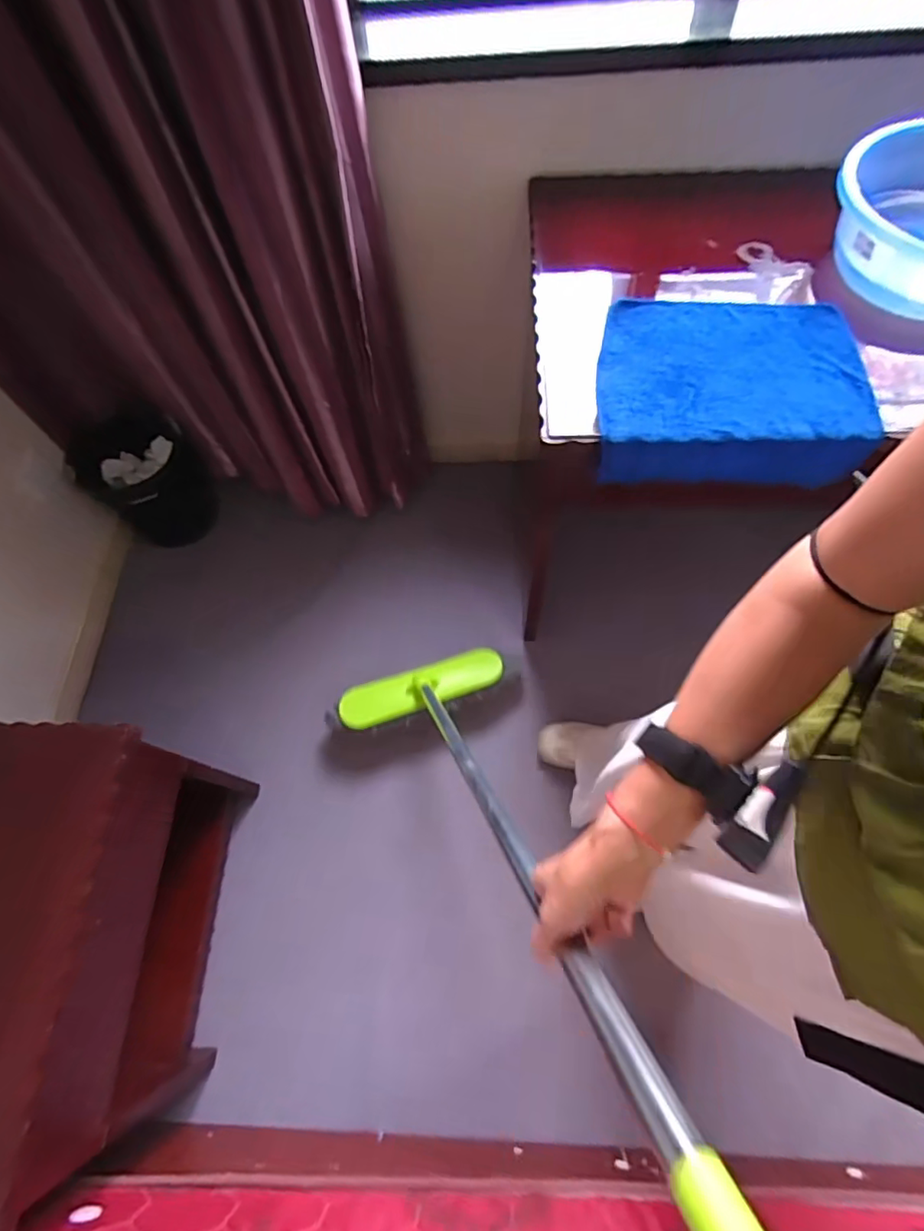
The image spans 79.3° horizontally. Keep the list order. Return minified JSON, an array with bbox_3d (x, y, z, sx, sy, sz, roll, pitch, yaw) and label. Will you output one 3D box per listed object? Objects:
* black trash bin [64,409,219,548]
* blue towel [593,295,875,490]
[{"bbox_3d":[-0.829,-0.359,1.480,0.262,0.246,0.256,-1,65,2],"label":"black trash bin"},{"bbox_3d":[0.373,-0.318,0.810,0.365,0.096,0.279,2,66,3],"label":"blue towel"}]

